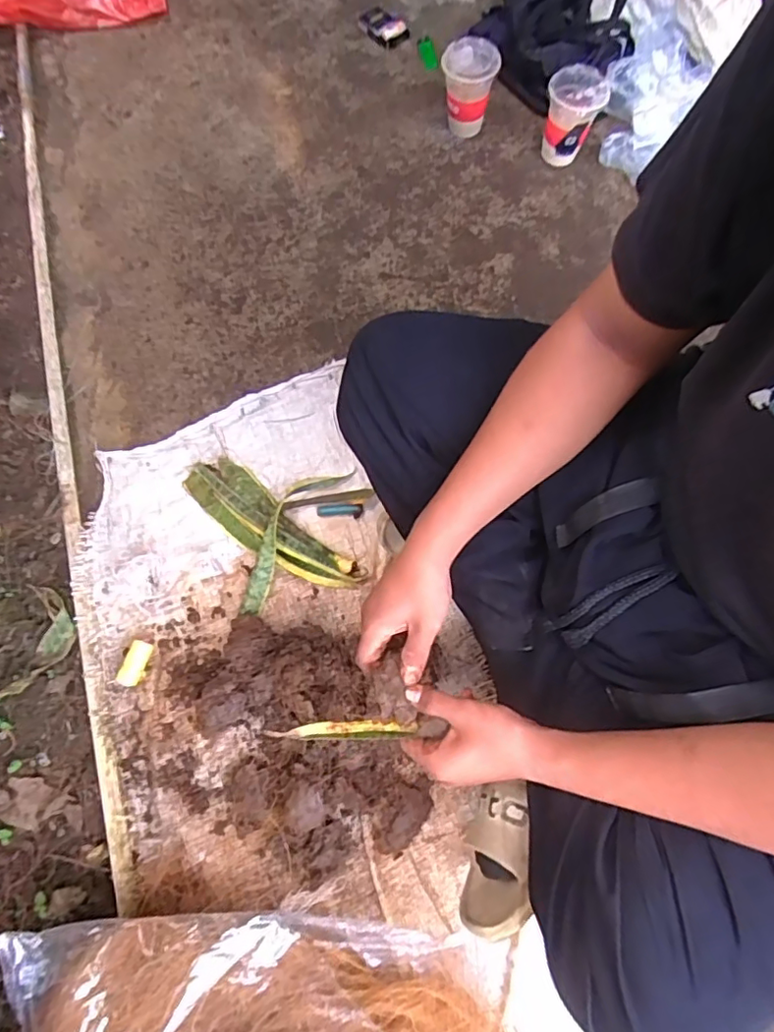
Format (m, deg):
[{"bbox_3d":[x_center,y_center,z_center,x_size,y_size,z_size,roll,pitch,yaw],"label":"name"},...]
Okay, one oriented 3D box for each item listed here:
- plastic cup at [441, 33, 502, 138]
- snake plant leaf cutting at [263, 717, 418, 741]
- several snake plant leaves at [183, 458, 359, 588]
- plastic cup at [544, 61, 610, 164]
[{"bbox_3d":[0.136,-0.715,0.927,0.089,0.102,0.087,0,71,1],"label":"plastic cup"},{"bbox_3d":[-0.039,0.189,0.492,0.128,0.011,0.016,0,71,-5],"label":"snake plant leaf cutting"},{"bbox_3d":[-0.161,0.015,0.745,0.281,0.031,0.078,40,76,14],"label":"several snake plant leaves"},{"bbox_3d":[0.298,-0.642,0.902,0.086,0.108,0.082,0,71,1],"label":"plastic cup"}]

